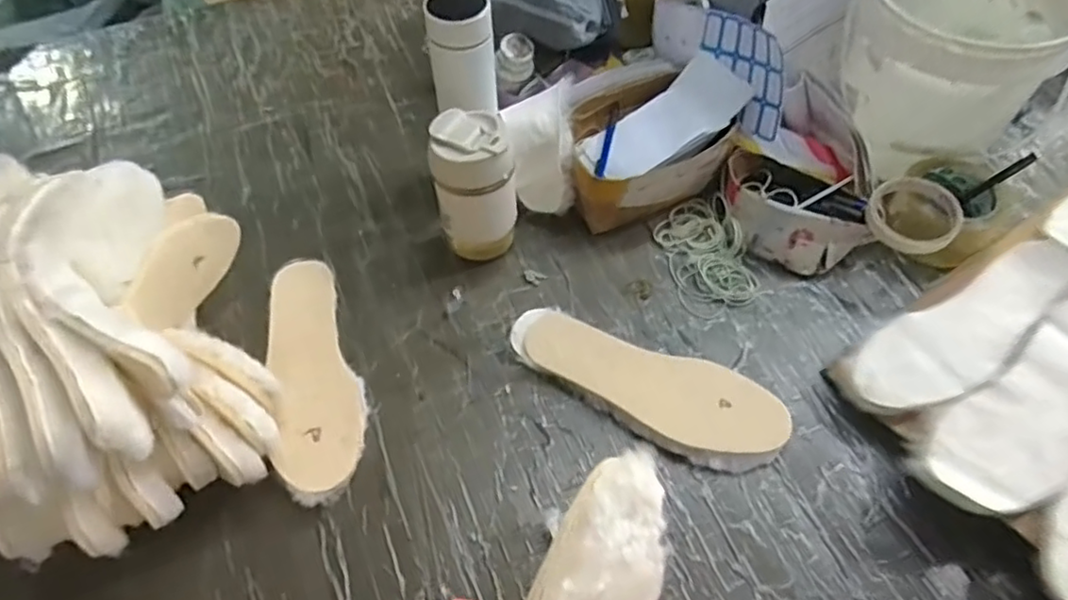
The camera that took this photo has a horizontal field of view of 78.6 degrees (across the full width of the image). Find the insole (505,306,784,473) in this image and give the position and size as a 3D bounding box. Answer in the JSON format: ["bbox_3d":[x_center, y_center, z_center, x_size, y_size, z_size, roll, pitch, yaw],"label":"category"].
[{"bbox_3d":[0.104,0.078,0.620,0.266,0.019,0.093,24,65,15],"label":"insole"}]

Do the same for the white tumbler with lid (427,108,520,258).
[{"bbox_3d":[-0.059,-0.114,0.686,0.079,0.159,0.064,-3,56,0],"label":"white tumbler with lid"}]

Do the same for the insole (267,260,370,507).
[{"bbox_3d":[-0.211,0.069,0.630,0.082,0.015,0.259,-8,55,-15],"label":"insole"}]

